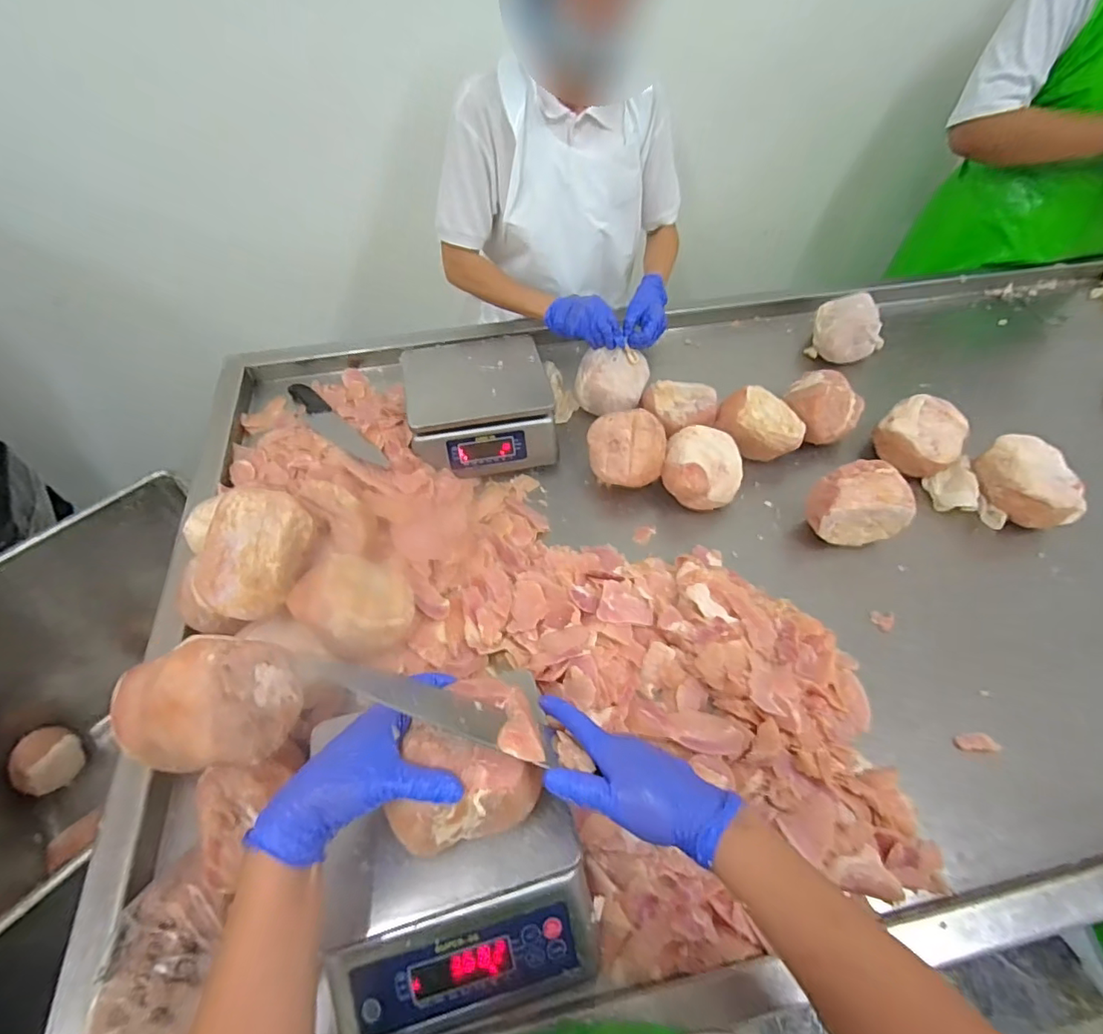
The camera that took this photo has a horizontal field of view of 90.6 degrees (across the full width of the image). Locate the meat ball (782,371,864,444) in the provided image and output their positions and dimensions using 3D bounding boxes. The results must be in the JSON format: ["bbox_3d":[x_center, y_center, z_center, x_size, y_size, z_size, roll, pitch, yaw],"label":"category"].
[{"bbox_3d":[0.456,-0.178,0.929,0.117,0.091,0.115,0,52,0],"label":"meat ball"}]

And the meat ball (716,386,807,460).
[{"bbox_3d":[0.342,-0.144,0.900,0.138,0.093,0.093,16,54,12],"label":"meat ball"}]

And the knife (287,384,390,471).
[{"bbox_3d":[-0.363,-0.153,0.890,0.049,0.022,0.338,-33,45,-23],"label":"knife"}]

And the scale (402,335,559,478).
[{"bbox_3d":[-0.119,-0.185,0.899,0.225,0.099,0.218,-10,53,-8],"label":"scale"}]

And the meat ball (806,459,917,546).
[{"bbox_3d":[0.443,-0.013,0.797,0.127,0.112,0.081,-7,52,-6],"label":"meat ball"}]

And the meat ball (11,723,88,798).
[{"bbox_3d":[-1.085,0.519,1.172,0.099,0.092,0.123,18,54,14],"label":"meat ball"}]

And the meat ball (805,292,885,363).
[{"bbox_3d":[0.573,-0.356,1.066,0.118,0.101,0.115,0,52,0],"label":"meat ball"}]

